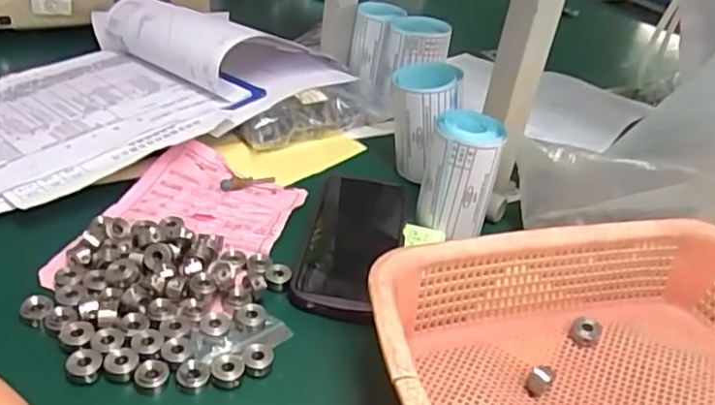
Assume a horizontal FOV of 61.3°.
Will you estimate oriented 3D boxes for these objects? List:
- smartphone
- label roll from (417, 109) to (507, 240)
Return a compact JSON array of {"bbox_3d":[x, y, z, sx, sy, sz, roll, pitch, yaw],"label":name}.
[{"bbox_3d":[-0.004,0.030,0.505,0.079,0.018,0.171,10,35,4],"label":"smartphone"},{"bbox_3d":[0.088,-0.025,0.524,0.057,0.094,0.053,12,35,7],"label":"label roll"}]

